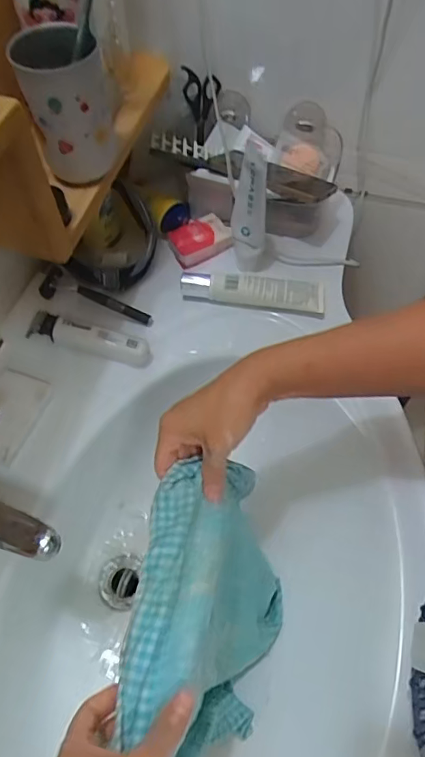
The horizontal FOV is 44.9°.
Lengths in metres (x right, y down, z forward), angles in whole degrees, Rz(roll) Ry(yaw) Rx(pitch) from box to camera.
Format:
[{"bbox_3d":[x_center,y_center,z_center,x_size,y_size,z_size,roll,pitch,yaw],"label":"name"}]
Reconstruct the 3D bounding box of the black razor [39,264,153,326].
[{"bbox_3d":[-0.143,-0.098,0.645,0.141,0.020,0.034,20,60,-8],"label":"black razor"}]

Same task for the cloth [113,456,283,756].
[{"bbox_3d":[0.002,0.218,0.477,0.047,0.237,0.194,-1,54,22],"label":"cloth"}]

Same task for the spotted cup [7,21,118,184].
[{"bbox_3d":[-0.132,-0.250,0.473,0.070,0.111,0.073,-1,59,1],"label":"spotted cup"}]

